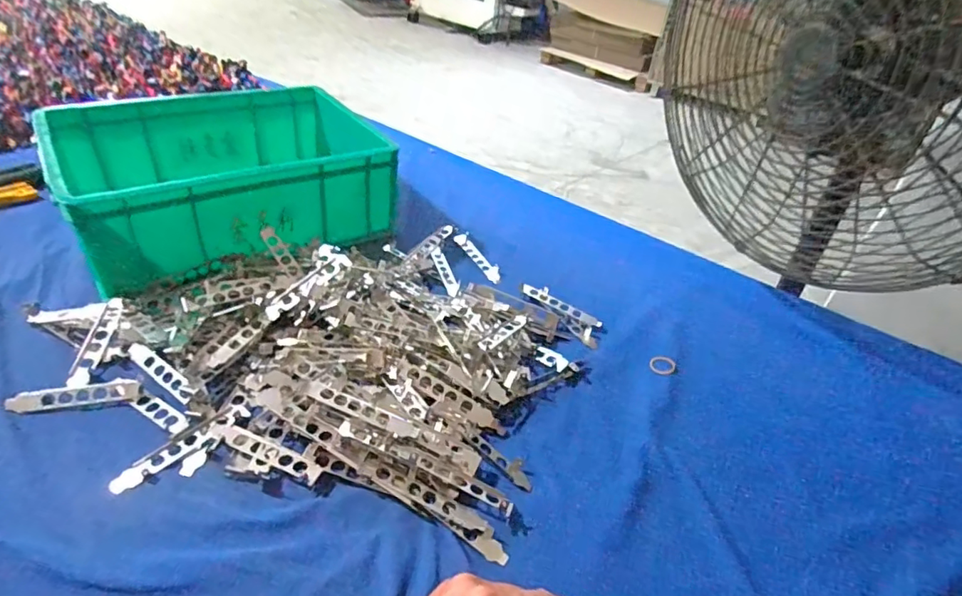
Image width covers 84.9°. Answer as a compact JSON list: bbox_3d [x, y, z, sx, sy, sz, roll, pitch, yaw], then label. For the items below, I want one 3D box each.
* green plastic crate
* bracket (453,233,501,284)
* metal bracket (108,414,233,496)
[{"bbox_3d":[-0.367,-0.183,0.774,0.400,0.133,0.323,-18,43,-30],"label":"green plastic crate"},{"bbox_3d":[-0.005,-0.063,0.803,0.031,0.012,0.122,-15,42,-27],"label":"bracket"},{"bbox_3d":[-0.286,0.141,0.489,0.020,0.008,0.107,32,43,29],"label":"metal bracket"}]

